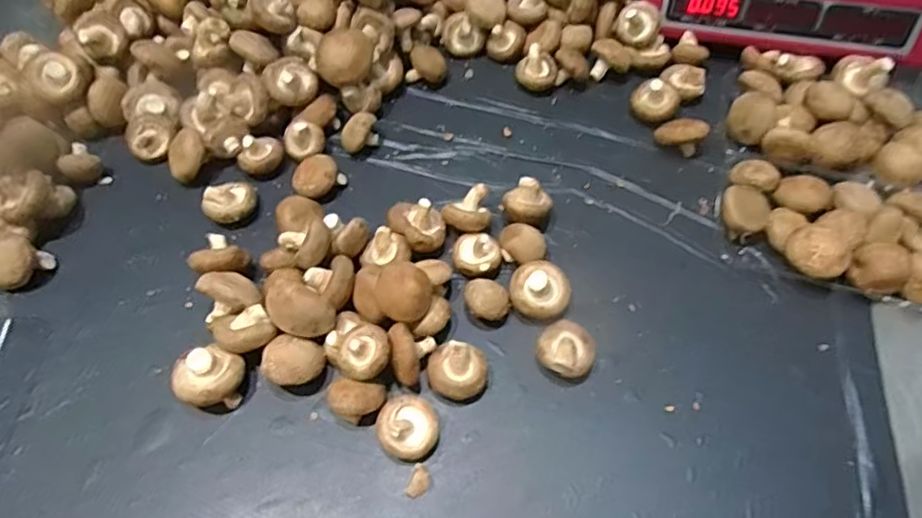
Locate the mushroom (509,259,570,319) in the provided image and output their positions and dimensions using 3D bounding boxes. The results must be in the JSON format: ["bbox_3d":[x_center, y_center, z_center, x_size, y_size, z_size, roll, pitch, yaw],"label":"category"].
[{"bbox_3d":[0.063,0.025,0.464,0.046,0.036,0.044,18,60,11],"label":"mushroom"}]

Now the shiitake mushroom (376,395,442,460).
[{"bbox_3d":[-0.036,0.117,0.408,0.042,0.016,0.046,26,65,-12],"label":"shiitake mushroom"}]

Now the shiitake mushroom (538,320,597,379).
[{"bbox_3d":[0.081,0.070,0.443,0.042,0.029,0.043,13,59,8],"label":"shiitake mushroom"}]

